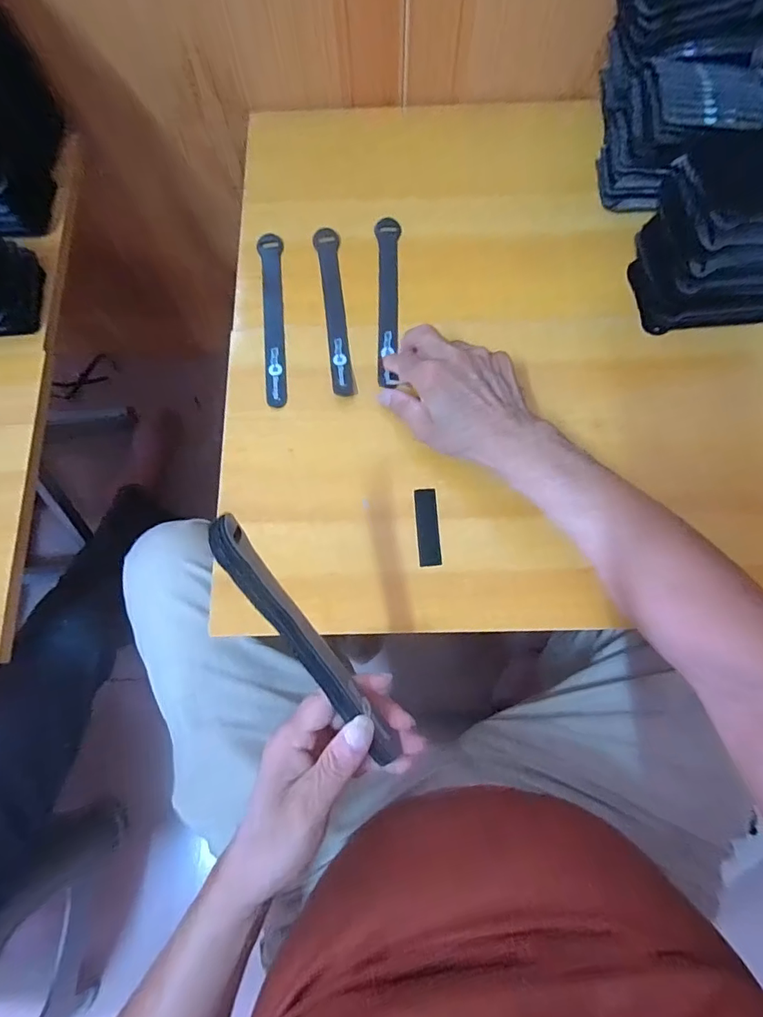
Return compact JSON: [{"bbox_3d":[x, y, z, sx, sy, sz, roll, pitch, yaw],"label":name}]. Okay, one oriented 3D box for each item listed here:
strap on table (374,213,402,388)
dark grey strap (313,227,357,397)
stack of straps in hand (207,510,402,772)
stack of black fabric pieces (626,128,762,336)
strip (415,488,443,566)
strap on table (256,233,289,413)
[{"bbox_3d":[0.006,-0.211,0.465,0.023,0.007,0.192,1,76,1],"label":"strap on table"},{"bbox_3d":[-0.047,-0.203,0.463,0.025,0.008,0.194,-8,76,-1],"label":"dark grey strap"},{"bbox_3d":[-0.042,0.086,0.277,0.017,0.020,0.194,-33,111,-7],"label":"stack of straps in hand"},{"bbox_3d":[0.345,-0.243,0.401,0.202,0.118,0.115,-10,76,-1],"label":"stack of black fabric pieces"},{"bbox_3d":[0.041,0.016,0.404,0.020,0.004,0.068,-3,76,0],"label":"strip"},{"bbox_3d":[-0.109,-0.194,0.464,0.025,0.004,0.195,-7,76,-1],"label":"strap on table"}]

